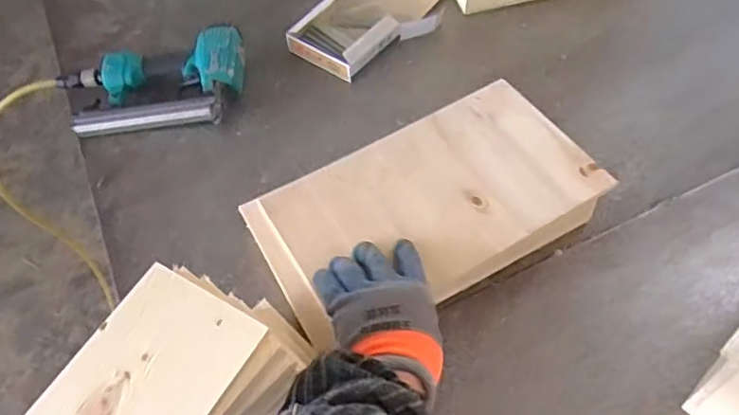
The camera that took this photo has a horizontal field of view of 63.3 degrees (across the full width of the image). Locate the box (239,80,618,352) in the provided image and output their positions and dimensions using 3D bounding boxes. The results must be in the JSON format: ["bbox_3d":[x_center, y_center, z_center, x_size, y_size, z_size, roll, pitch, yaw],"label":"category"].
[{"bbox_3d":[0.066,0.005,0.685,0.364,0.065,0.207,-27,56,-15],"label":"box"}]

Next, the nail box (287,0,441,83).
[{"bbox_3d":[0.015,-0.303,0.934,0.150,0.041,0.298,36,64,27],"label":"nail box"}]

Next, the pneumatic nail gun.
[{"bbox_3d":[-0.308,-0.179,0.846,0.262,0.065,0.156,-5,53,1],"label":"pneumatic nail gun"}]

